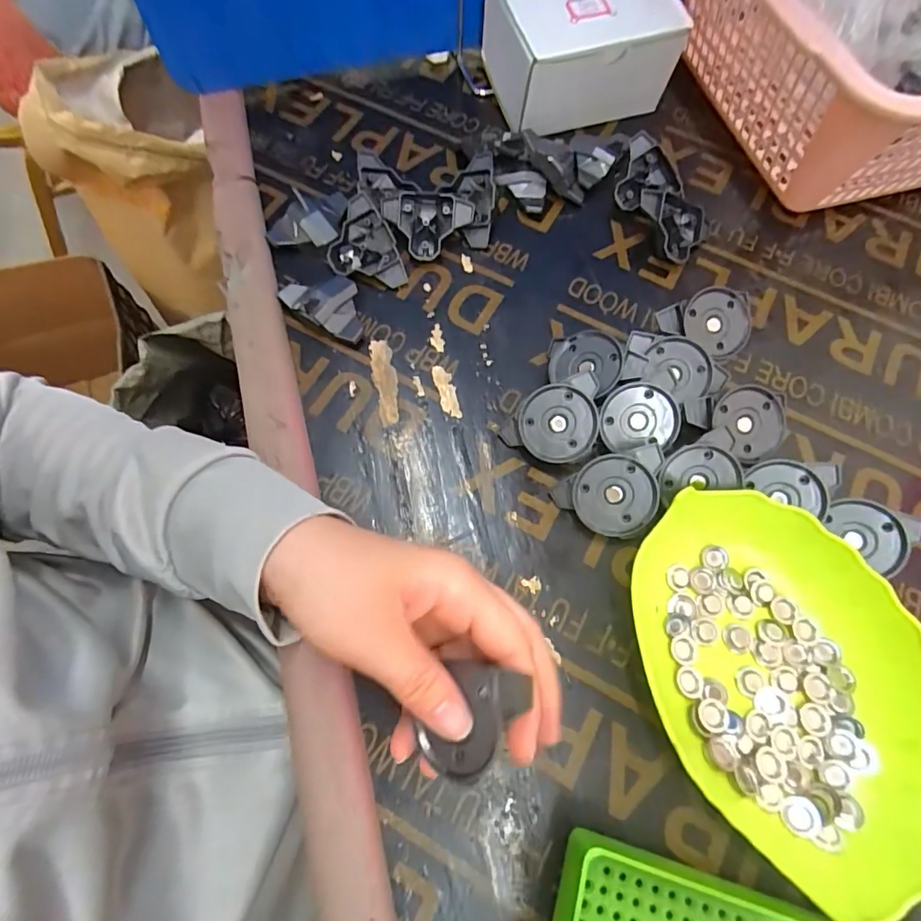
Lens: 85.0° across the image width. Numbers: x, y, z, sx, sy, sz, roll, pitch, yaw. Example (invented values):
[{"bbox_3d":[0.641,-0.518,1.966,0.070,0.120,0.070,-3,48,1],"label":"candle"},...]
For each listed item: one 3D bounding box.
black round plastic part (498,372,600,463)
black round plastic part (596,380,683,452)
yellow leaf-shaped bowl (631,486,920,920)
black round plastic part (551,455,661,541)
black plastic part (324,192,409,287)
[{"bbox_3d":[0.051,-0.021,0.283,0.056,0.013,0.043,-15,95,10],"label":"black round plastic part"},{"bbox_3d":[0.099,-0.024,0.281,0.042,0.004,0.037,-5,103,10],"label":"black round plastic part"},{"bbox_3d":[0.151,0.099,0.237,0.112,0.034,0.168,-11,70,-6],"label":"yellow leaf-shaped bowl"},{"bbox_3d":[0.080,0.017,0.270,0.045,0.013,0.045,41,105,6],"label":"black round plastic part"},{"bbox_3d":[-0.065,-0.139,0.327,0.041,0.024,0.056,-23,72,-10],"label":"black plastic part"}]

